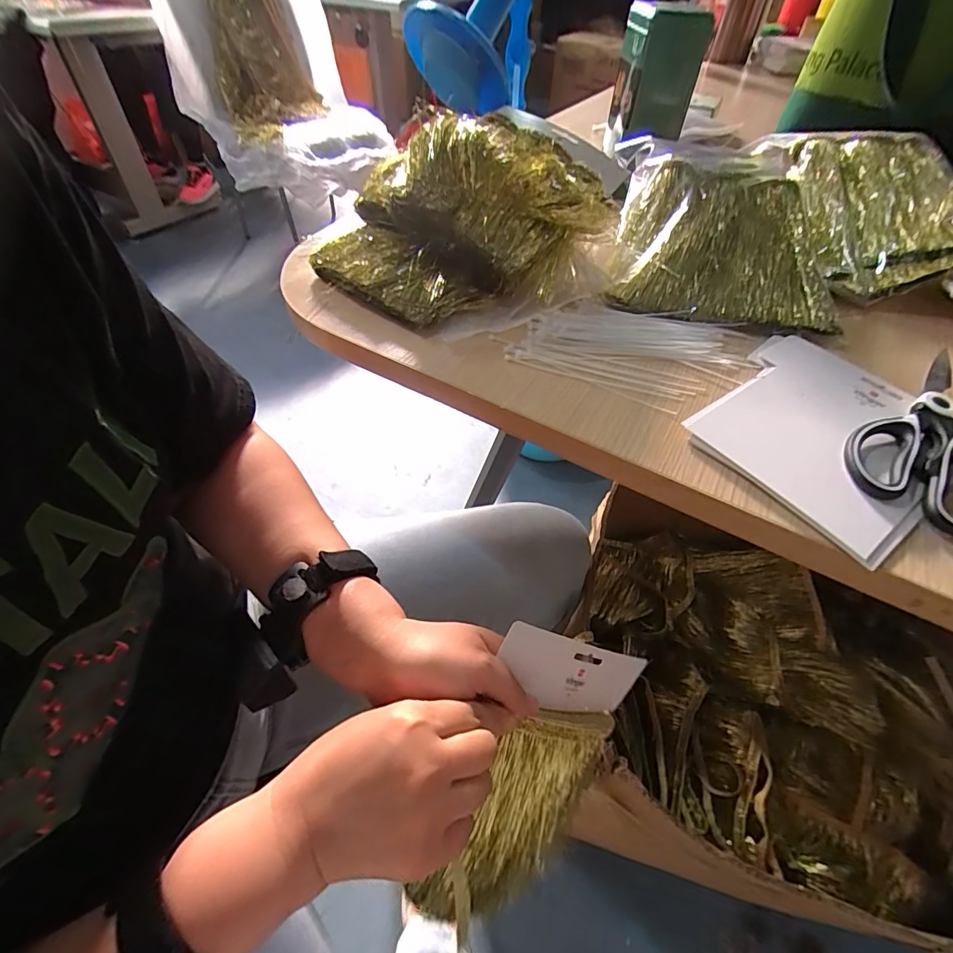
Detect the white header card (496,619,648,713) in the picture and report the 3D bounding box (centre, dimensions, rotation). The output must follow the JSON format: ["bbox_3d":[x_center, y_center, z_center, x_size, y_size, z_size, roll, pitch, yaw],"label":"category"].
[{"bbox_3d":[0.074,0.151,0.350,0.010,0.156,0.055,30,93,57],"label":"white header card"}]

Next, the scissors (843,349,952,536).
[{"bbox_3d":[0.329,-0.038,0.333,0.082,0.017,0.186,33,58,24],"label":"scissors"}]

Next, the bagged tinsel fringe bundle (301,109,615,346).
[{"bbox_3d":[-0.004,-0.242,0.435,0.242,0.112,0.226,29,56,21],"label":"bagged tinsel fringe bundle"}]

